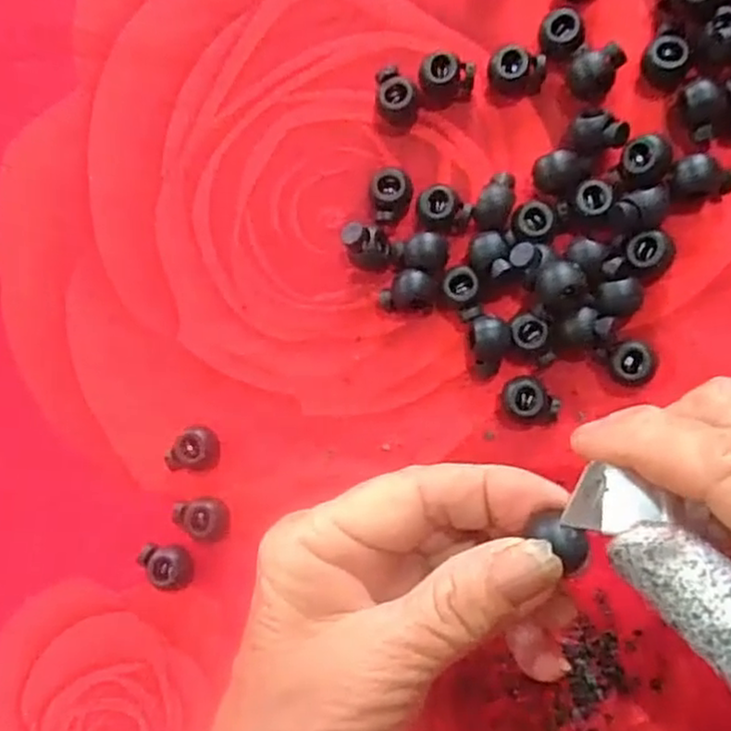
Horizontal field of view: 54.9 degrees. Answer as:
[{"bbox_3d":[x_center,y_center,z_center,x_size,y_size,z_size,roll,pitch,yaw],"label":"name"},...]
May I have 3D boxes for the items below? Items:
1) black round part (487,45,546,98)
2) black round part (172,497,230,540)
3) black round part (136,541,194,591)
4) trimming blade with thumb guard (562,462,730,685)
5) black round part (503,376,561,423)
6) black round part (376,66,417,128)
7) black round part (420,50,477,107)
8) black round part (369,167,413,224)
[{"bbox_3d":[0.052,-0.101,0.243,0.019,0.012,0.014,-4,85,8],"label":"black round part"},{"bbox_3d":[-0.058,0.055,0.251,0.017,0.009,0.014,-9,84,8],"label":"black round part"},{"bbox_3d":[-0.071,0.071,0.252,0.019,0.011,0.013,44,93,9],"label":"black round part"},{"bbox_3d":[0.076,0.050,0.170,0.021,0.013,0.059,-45,62,3],"label":"trimming blade with thumb guard"},{"bbox_3d":[0.055,0.012,0.237,0.018,0.011,0.014,41,93,9],"label":"black round part"},{"bbox_3d":[0.011,-0.096,0.251,0.014,0.012,0.020,-12,84,8],"label":"black round part"},{"bbox_3d":[0.029,-0.101,0.247,0.019,0.013,0.013,-2,85,9],"label":"black round part"},{"bbox_3d":[0.009,-0.059,0.248,0.014,0.013,0.017,0,86,9],"label":"black round part"}]

